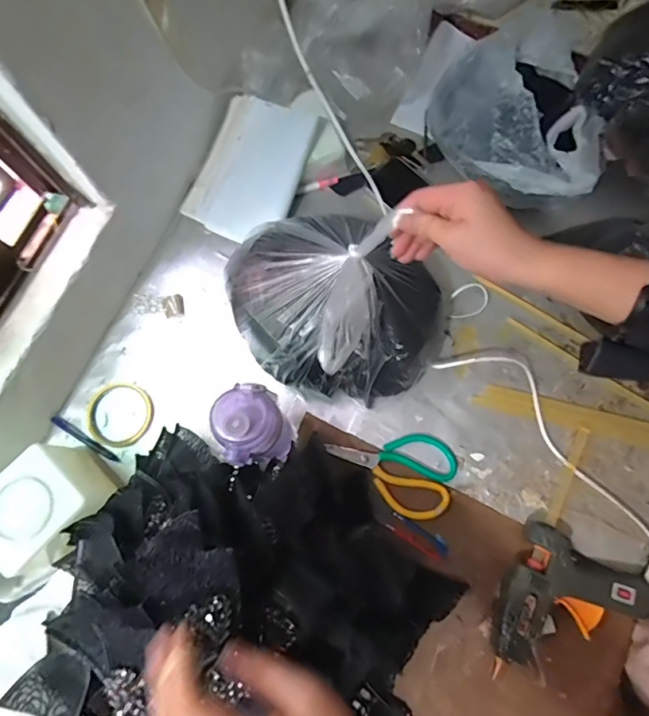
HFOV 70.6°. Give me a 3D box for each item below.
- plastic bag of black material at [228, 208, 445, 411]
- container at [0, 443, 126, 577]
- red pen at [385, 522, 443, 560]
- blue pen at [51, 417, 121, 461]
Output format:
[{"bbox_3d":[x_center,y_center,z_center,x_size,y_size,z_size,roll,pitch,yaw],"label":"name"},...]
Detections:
[{"bbox_3d":[0.011,-0.073,0.562,0.275,0.168,0.211,42,79,11],"label":"plastic bag of black material"},{"bbox_3d":[-0.334,0.185,0.560,0.114,0.106,0.125,40,78,11],"label":"container"},{"bbox_3d":[0.115,0.235,0.588,0.078,0.004,0.012,29,76,8],"label":"red pen"},{"bbox_3d":[-0.333,0.114,0.639,0.113,0.004,0.012,30,77,9],"label":"blue pen"}]

